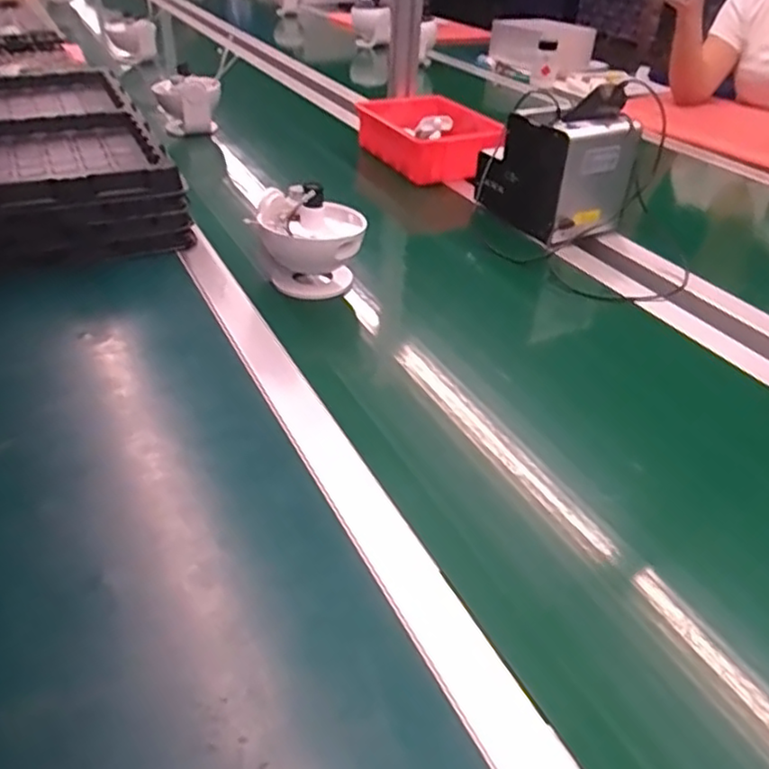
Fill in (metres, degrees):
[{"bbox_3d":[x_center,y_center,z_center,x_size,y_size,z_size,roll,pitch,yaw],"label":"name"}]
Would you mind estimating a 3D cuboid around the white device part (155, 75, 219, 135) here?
[{"bbox_3d":[-0.354,-0.506,1.197,0.104,0.091,0.063,-1,36,-6],"label":"white device part"}]

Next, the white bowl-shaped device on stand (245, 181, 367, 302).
[{"bbox_3d":[-0.082,-0.152,0.733,0.110,0.113,0.094,3,36,-2],"label":"white bowl-shaped device on stand"}]

